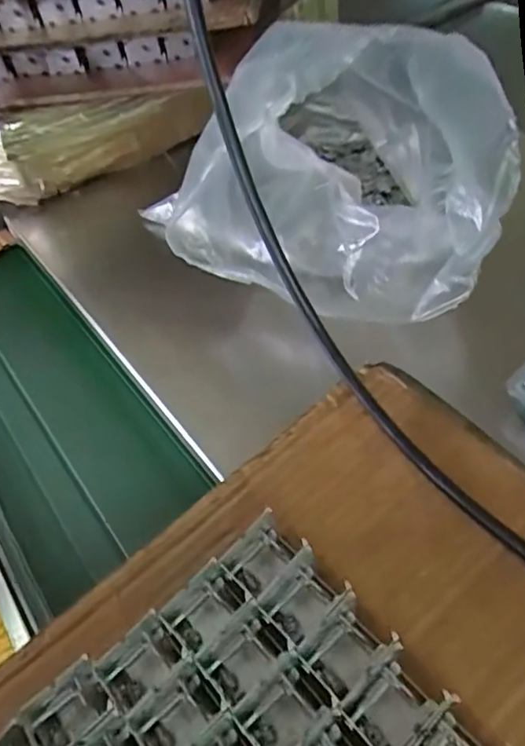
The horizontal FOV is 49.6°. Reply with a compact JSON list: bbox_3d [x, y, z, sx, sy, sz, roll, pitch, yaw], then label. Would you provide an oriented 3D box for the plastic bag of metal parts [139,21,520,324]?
[{"bbox_3d":[0.065,-0.145,0.348,0.172,0.119,0.210,15,53,18],"label":"plastic bag of metal parts"}]

